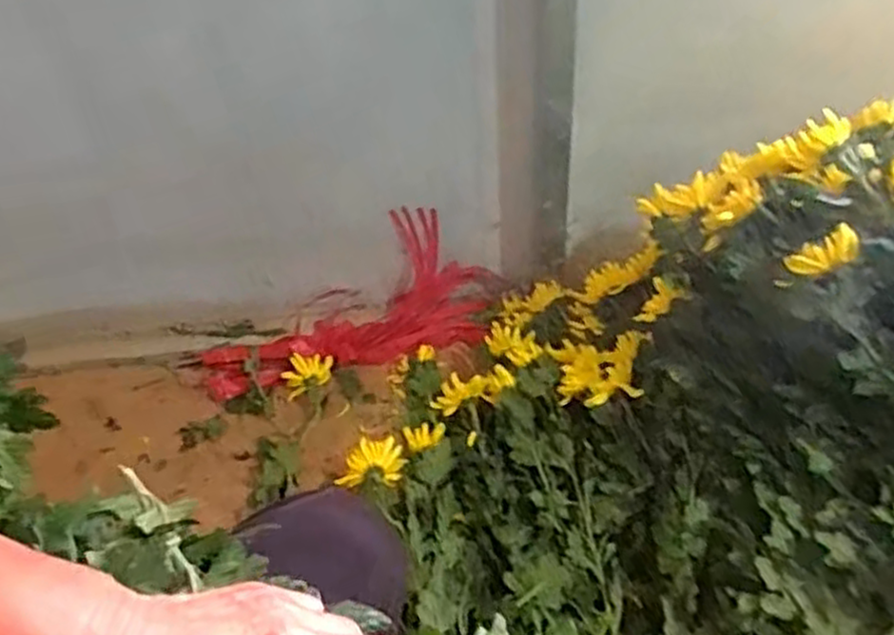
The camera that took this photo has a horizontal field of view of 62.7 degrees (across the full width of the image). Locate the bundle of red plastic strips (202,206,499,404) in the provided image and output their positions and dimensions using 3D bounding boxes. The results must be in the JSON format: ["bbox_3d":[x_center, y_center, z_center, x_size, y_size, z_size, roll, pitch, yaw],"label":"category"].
[{"bbox_3d":[-0.140,-0.022,1.038,0.447,0.165,0.119,-13,41,-9],"label":"bundle of red plastic strips"}]

